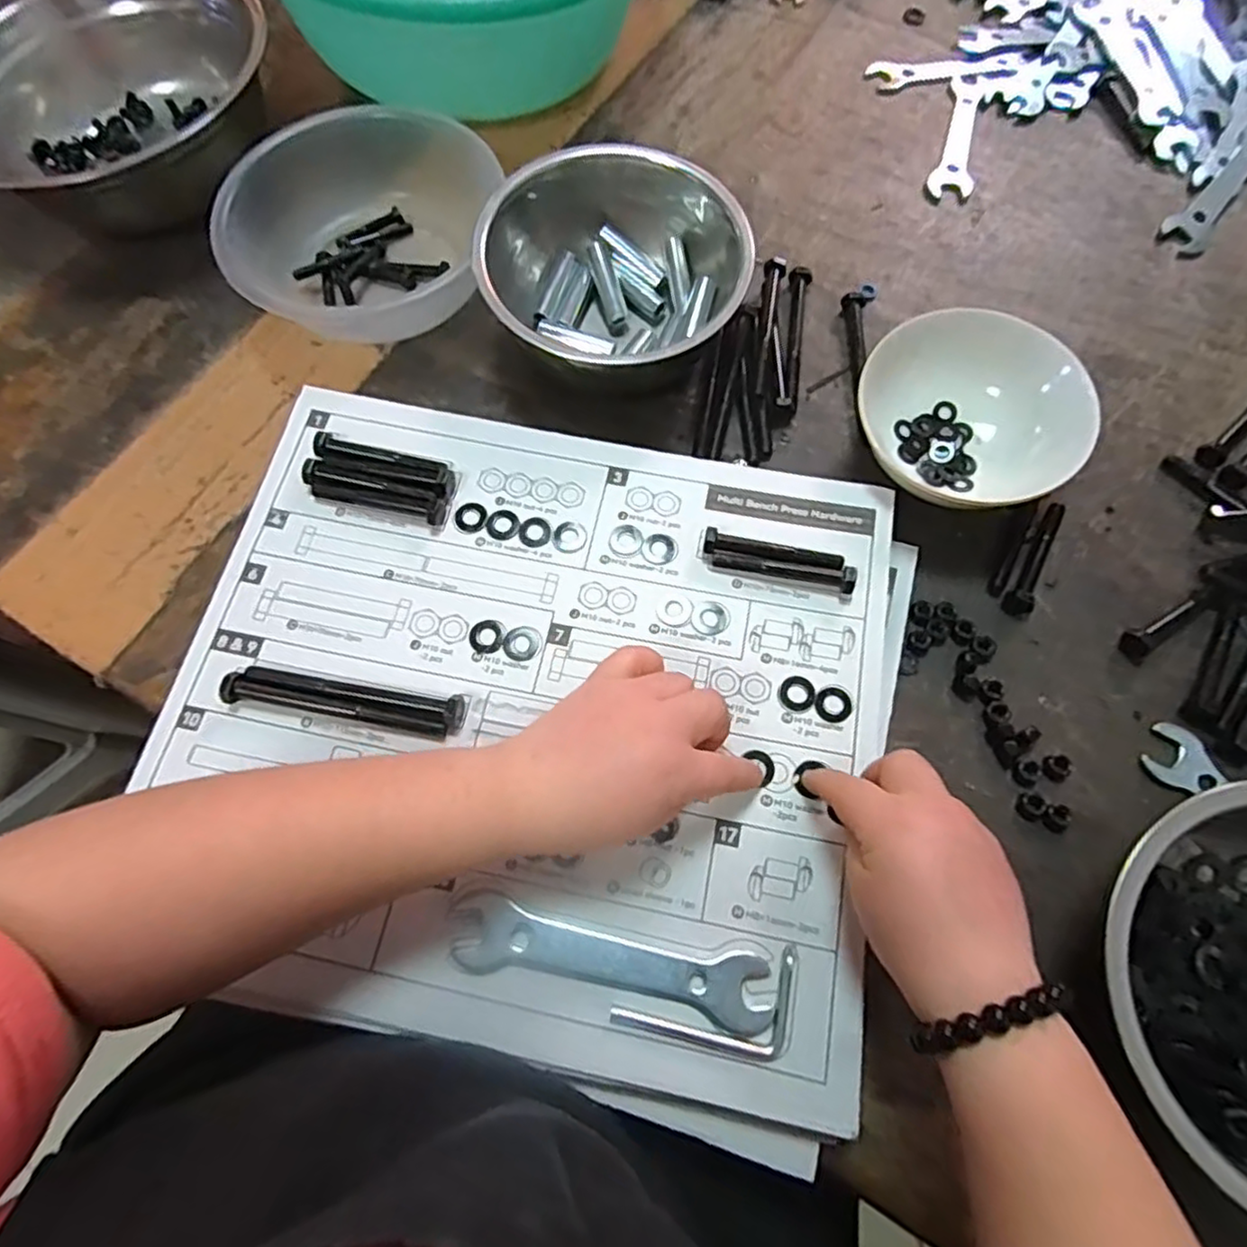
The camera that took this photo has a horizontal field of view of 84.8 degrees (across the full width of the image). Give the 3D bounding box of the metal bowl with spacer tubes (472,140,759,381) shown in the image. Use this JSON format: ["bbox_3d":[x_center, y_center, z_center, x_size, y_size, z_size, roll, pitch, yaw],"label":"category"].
[{"bbox_3d":[-0.002,-0.235,0.454,0.168,0.081,0.154,0,68,0],"label":"metal bowl with spacer tubes"}]

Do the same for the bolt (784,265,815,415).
[{"bbox_3d":[0.122,-0.202,0.479,0.015,0.012,0.124,8,69,4],"label":"bolt"}]

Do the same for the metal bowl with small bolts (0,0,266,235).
[{"bbox_3d":[-0.373,-0.389,0.518,0.211,0.088,0.199,0,68,0],"label":"metal bowl with small bolts"}]

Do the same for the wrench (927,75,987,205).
[{"bbox_3d":[0.276,-0.399,0.557,0.032,0.004,0.149,17,70,7],"label":"wrench"}]

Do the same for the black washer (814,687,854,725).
[{"bbox_3d":[0.113,0.043,0.366,0.019,0.004,0.020,0,68,0],"label":"black washer"}]

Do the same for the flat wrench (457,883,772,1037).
[{"bbox_3d":[-0.007,0.159,0.321,0.150,0.008,0.034,12,69,5],"label":"flat wrench"}]

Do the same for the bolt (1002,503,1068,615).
[{"bbox_3d":[0.255,-0.040,0.417,0.017,0.010,0.085,31,72,12],"label":"bolt"}]

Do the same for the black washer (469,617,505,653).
[{"bbox_3d":[-0.077,0.006,0.386,0.020,0.004,0.020,0,68,0],"label":"black washer"}]

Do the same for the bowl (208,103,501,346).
[{"bbox_3d":[-0.177,-0.274,0.478,0.185,0.075,0.177,-21,70,-8],"label":"bowl"}]

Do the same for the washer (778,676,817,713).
[{"bbox_3d":[0.094,0.038,0.369,0.019,0.004,0.020,0,68,0],"label":"washer"}]

